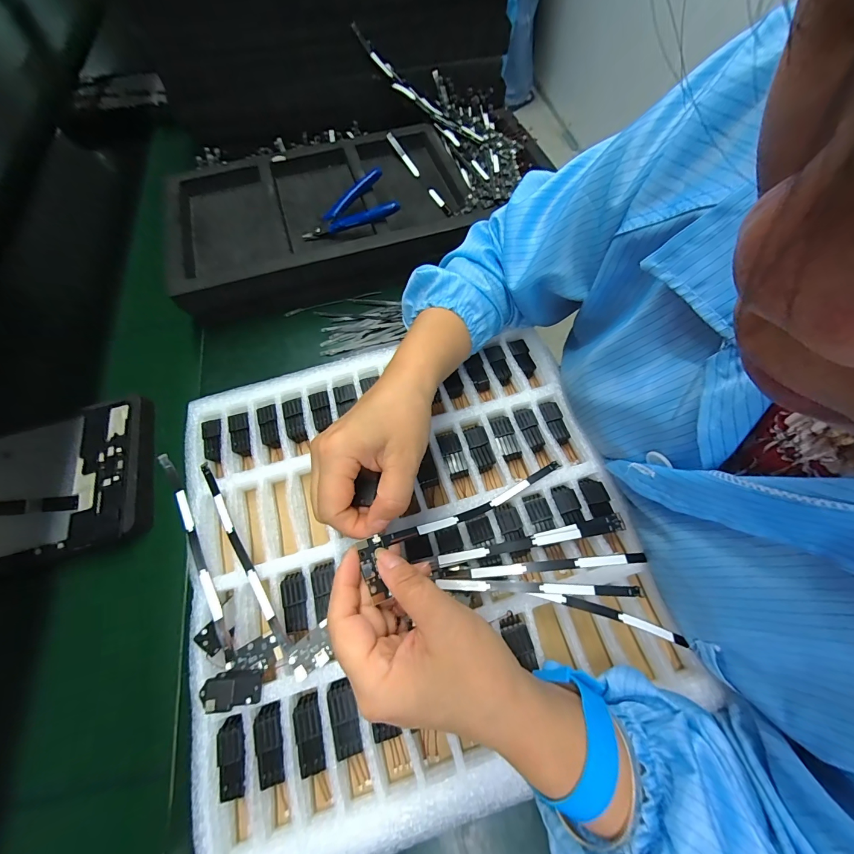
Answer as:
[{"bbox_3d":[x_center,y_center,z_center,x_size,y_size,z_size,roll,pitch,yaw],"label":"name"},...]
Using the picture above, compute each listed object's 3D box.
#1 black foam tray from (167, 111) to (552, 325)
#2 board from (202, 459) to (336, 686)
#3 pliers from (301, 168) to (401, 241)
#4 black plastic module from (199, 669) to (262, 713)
[{"bbox_3d":[-0.082,-0.286,0.471,0.468,0.062,0.220,-18,67,-7],"label":"black foam tray"},{"bbox_3d":[-0.126,0.094,0.273,0.030,0.015,0.184,-33,70,-13],"label":"board"},{"bbox_3d":[-0.096,-0.255,0.428,0.115,0.013,0.070,-25,66,8],"label":"pliers"},{"bbox_3d":[-0.130,0.174,0.239,0.040,0.009,0.020,-10,66,-4],"label":"black plastic module"}]

